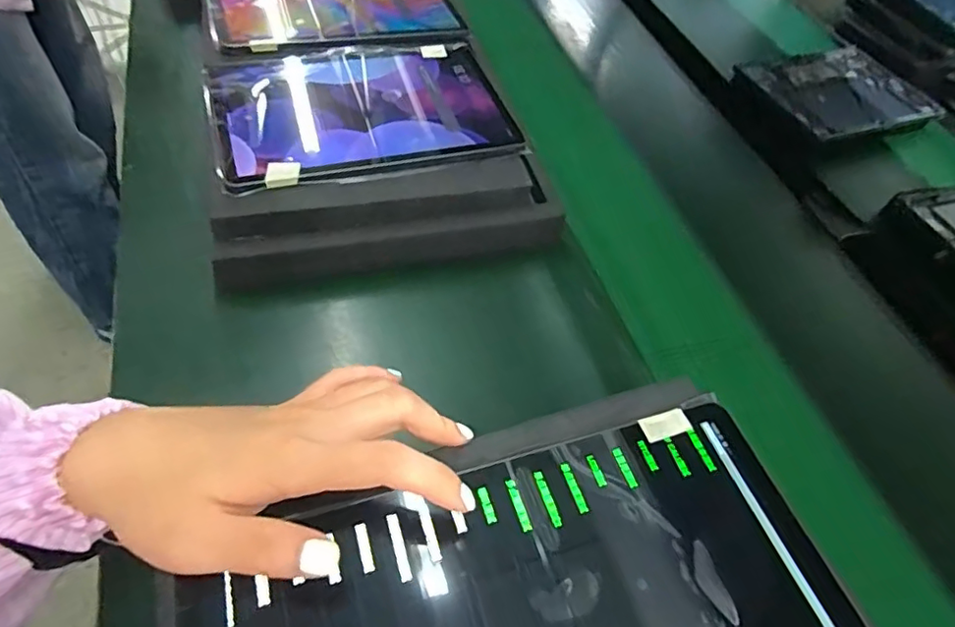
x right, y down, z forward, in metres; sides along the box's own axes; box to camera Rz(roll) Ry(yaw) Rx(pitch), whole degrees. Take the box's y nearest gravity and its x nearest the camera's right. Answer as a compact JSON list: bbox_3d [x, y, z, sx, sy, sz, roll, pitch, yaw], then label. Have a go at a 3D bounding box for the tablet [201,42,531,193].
[{"bbox_3d":[-0.102,-0.186,0.518,0.259,0.010,0.171,-13,60,-17],"label":"tablet"}]

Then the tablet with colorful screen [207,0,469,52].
[{"bbox_3d":[-0.153,-0.335,0.619,0.251,0.011,0.179,-10,56,-16],"label":"tablet with colorful screen"}]

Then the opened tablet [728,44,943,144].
[{"bbox_3d":[0.483,-0.290,0.757,0.279,0.019,0.159,-18,62,-23],"label":"opened tablet"}]

